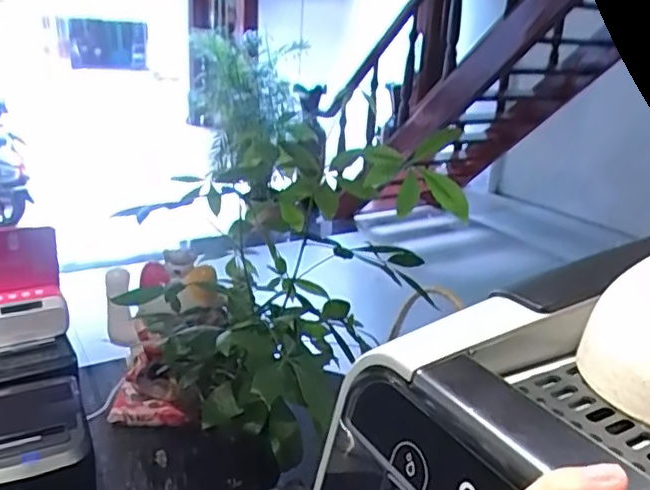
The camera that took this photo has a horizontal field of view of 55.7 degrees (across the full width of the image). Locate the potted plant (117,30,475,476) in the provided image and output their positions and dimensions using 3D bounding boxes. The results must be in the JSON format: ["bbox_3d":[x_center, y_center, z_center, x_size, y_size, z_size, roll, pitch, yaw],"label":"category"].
[{"bbox_3d":[-0.088,0.097,0.901,0.356,0.455,0.386,-16,27,-42],"label":"potted plant"}]

